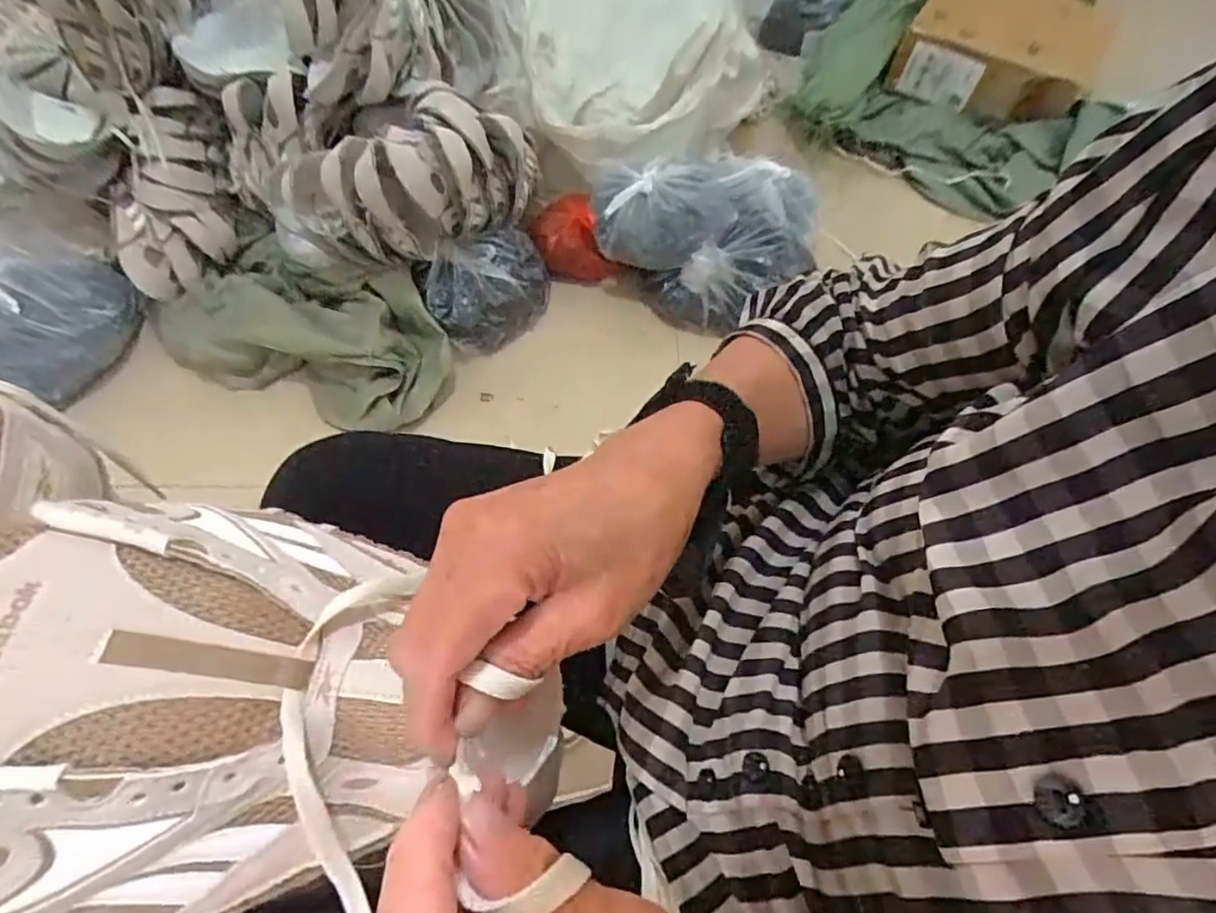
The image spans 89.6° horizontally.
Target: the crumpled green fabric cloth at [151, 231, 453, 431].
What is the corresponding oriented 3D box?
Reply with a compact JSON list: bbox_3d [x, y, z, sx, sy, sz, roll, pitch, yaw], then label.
[{"bbox_3d":[-0.528,-0.234,1.059,0.558,0.122,0.269,19,59,15],"label":"crumpled green fabric cloth"}]

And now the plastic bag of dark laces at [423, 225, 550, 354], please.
[{"bbox_3d":[-0.200,-0.284,1.064,0.218,0.156,0.116,-38,63,-21],"label":"plastic bag of dark laces"}]

